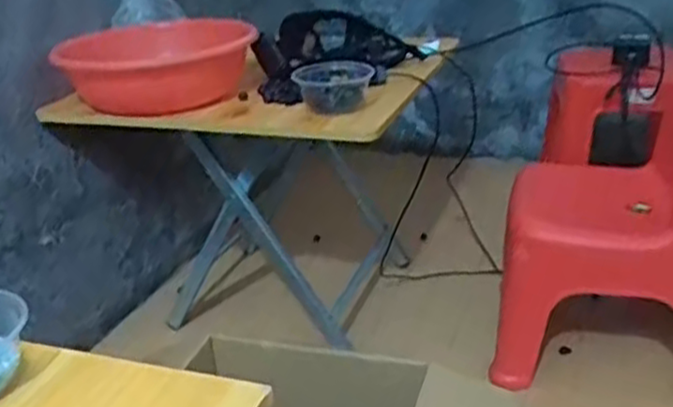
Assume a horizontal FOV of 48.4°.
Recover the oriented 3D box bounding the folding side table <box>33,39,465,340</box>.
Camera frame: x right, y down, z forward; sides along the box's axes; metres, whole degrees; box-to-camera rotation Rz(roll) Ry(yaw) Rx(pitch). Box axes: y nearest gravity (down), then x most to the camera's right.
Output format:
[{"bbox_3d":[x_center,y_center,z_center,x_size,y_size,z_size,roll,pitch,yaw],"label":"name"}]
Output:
[{"bbox_3d":[-0.153,-0.010,1.507,0.651,0.535,0.506,6,26,22],"label":"folding side table"}]

